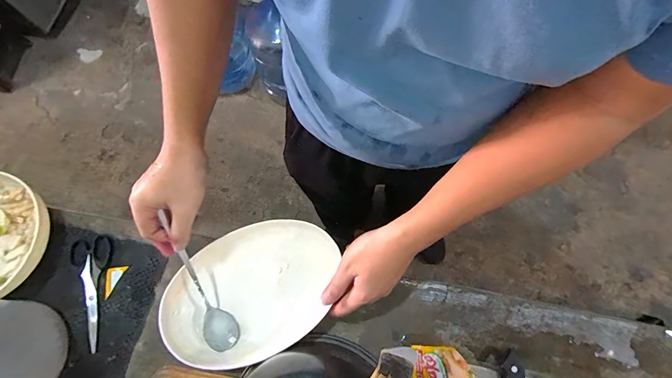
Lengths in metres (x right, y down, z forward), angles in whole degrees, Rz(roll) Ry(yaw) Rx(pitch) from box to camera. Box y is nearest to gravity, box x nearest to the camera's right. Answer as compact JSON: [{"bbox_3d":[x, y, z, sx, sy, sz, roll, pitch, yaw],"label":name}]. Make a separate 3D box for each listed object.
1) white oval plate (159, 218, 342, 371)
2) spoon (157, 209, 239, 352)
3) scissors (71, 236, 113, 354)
[{"bbox_3d":[-0.103,0.136,0.439,0.225,0.035,0.166,-26,88,-8],"label":"white oval plate"},{"bbox_3d":[-0.173,0.118,0.417,0.037,0.023,0.188,-22,101,-5],"label":"spoon"},{"bbox_3d":[-0.337,0.142,0.462,0.052,0.008,0.151,-12,73,-2],"label":"scissors"}]

